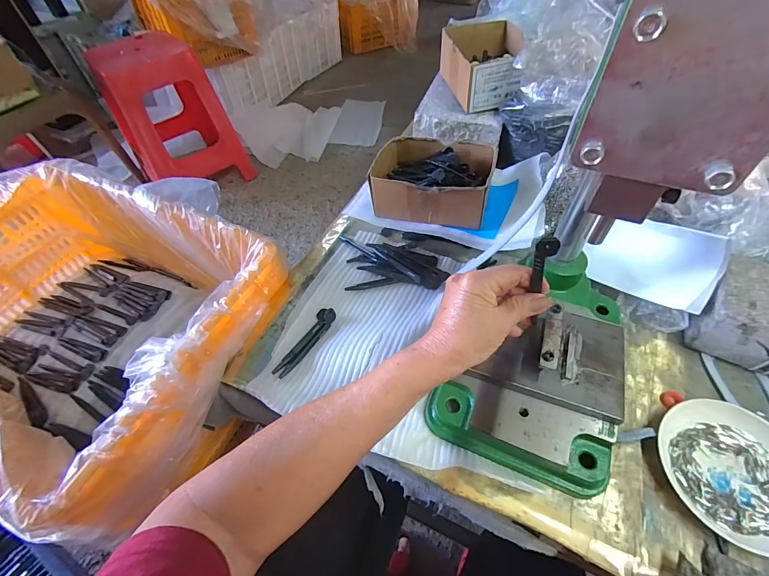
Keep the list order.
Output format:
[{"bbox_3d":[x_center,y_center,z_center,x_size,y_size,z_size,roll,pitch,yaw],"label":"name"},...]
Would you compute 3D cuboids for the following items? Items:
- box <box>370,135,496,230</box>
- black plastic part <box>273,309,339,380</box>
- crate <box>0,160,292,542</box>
[{"bbox_3d":[0.070,-0.159,0.528,0.162,0.063,0.128,15,54,14],"label":"box"},{"bbox_3d":[-0.090,0.062,0.419,0.023,0.006,0.098,21,56,18],"label":"black plastic part"},{"bbox_3d":[-0.406,0.046,0.507,0.501,0.209,0.346,20,56,17],"label":"crate"}]

